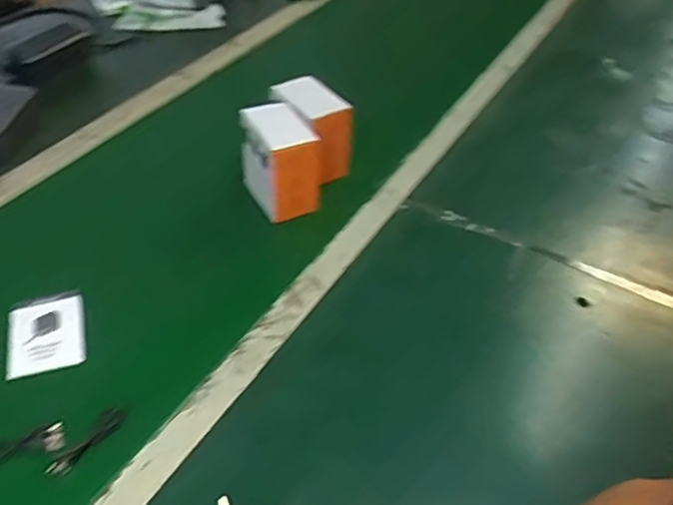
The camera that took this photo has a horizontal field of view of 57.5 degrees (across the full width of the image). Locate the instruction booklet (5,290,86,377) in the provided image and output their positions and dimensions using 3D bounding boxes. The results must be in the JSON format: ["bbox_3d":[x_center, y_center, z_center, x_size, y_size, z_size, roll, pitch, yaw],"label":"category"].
[{"bbox_3d":[-0.315,0.090,0.665,0.083,0.011,0.098,-20,51,-9],"label":"instruction booklet"}]

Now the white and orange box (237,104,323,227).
[{"bbox_3d":[-0.072,-0.124,0.805,0.072,0.119,0.110,-25,50,-24],"label":"white and orange box"}]

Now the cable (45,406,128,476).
[{"bbox_3d":[-0.229,0.172,0.566,0.016,0.016,0.079,28,50,25],"label":"cable"}]

